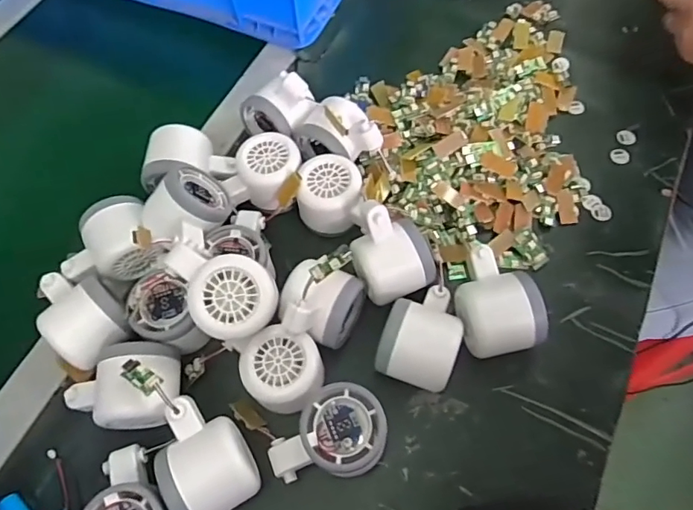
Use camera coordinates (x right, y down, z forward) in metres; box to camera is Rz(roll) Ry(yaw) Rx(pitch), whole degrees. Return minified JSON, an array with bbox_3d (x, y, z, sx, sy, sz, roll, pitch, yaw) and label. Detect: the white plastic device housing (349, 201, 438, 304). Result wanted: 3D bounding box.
[{"bbox_3d":[0.034,-0.003,0.406,0.058,0.060,0.071,-26,65,-10],"label":"white plastic device housing"}]

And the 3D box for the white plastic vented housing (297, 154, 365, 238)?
[{"bbox_3d":[-0.014,-0.053,0.450,0.056,0.040,0.057,0,64,2],"label":"white plastic vented housing"}]

